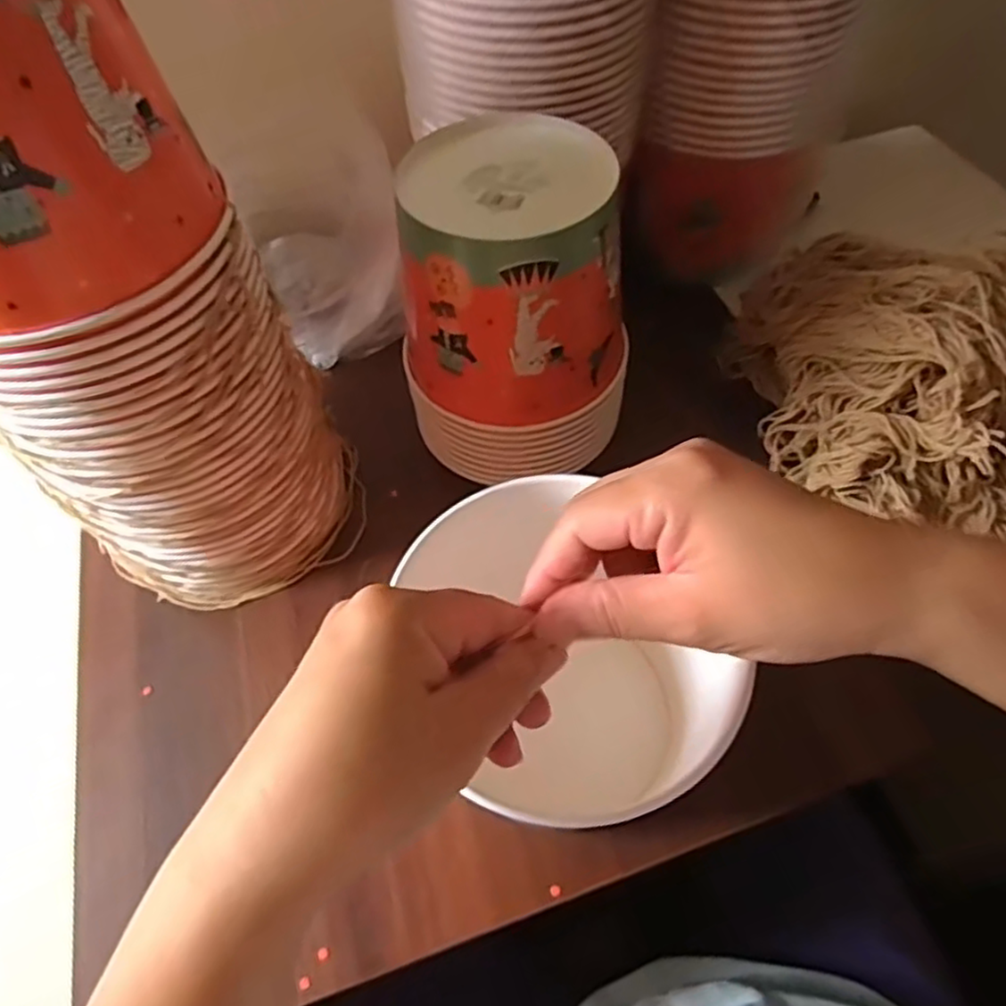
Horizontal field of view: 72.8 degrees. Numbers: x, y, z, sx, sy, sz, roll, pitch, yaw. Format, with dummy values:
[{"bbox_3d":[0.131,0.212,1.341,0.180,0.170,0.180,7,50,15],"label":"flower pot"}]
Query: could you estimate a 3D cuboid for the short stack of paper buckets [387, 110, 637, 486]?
[{"bbox_3d":[0.010,-0.132,0.465,0.150,0.182,0.140,2,57,5],"label":"short stack of paper buckets"}]

